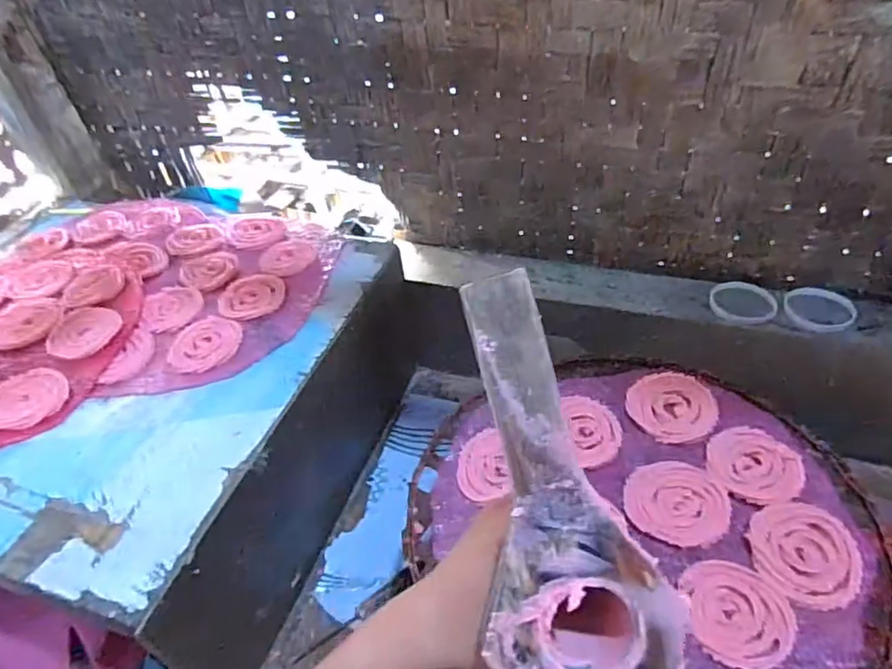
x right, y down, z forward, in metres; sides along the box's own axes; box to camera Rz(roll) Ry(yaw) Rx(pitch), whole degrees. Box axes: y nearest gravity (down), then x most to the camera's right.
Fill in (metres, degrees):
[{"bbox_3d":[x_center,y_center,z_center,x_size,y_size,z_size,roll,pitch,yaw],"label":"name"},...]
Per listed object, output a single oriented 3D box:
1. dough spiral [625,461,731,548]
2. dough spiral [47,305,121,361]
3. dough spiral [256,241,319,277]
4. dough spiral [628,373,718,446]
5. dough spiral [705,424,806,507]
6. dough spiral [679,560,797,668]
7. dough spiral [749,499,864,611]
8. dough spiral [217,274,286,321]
[{"bbox_3d":[0.202,0.145,0.505,0.084,0.004,0.079,-3,43,3],"label":"dough spiral"},{"bbox_3d":[-0.431,-0.003,0.681,0.080,0.009,0.079,-3,43,3],"label":"dough spiral"},{"bbox_3d":[-0.213,-0.105,0.777,0.072,0.004,0.083,-33,49,-26],"label":"dough spiral"},{"bbox_3d":[0.227,0.071,0.582,0.085,0.004,0.090,-3,43,3],"label":"dough spiral"},{"bbox_3d":[0.280,0.117,0.524,0.076,0.004,0.081,-3,43,3],"label":"dough spiral"},{"bbox_3d":[0.221,0.210,0.435,0.071,0.007,0.077,-3,43,3],"label":"dough spiral"},{"bbox_3d":[0.286,0.174,0.460,0.076,0.006,0.086,-1,44,6],"label":"dough spiral"},{"bbox_3d":[-0.244,-0.048,0.725,0.081,0.011,0.077,-9,43,-3],"label":"dough spiral"}]

